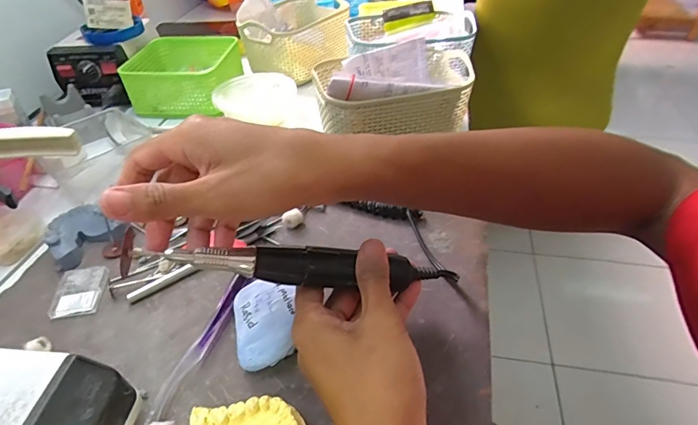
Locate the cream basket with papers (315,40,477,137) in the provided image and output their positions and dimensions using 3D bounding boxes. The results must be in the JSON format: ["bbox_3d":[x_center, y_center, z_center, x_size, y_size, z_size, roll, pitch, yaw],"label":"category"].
[{"bbox_3d":[0.053,-0.138,0.493,0.165,0.087,0.131,-6,42,-4],"label":"cream basket with papers"}]

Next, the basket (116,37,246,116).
[{"bbox_3d":[-0.231,-0.195,0.604,0.135,0.060,0.142,2,42,5],"label":"basket"}]

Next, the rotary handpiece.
[{"bbox_3d":[-0.014,0.039,0.284,0.195,0.028,0.020,6,39,-19],"label":"rotary handpiece"}]

